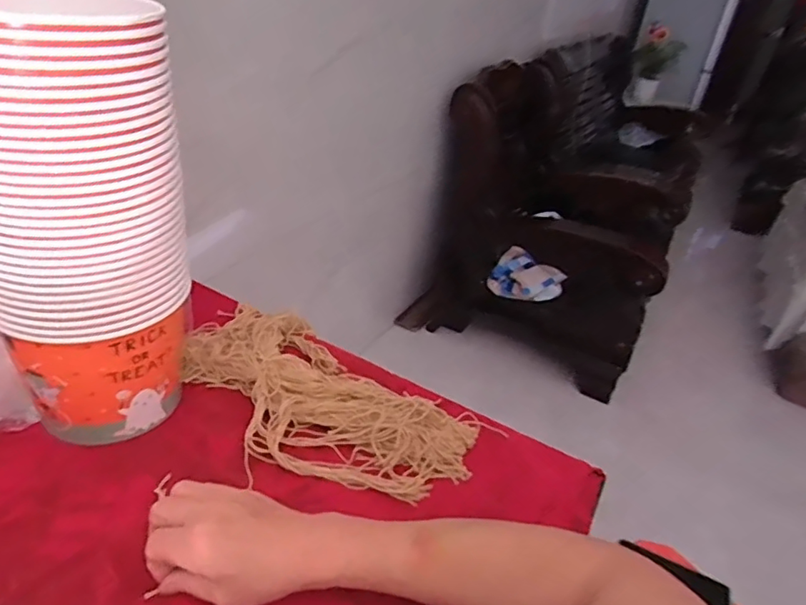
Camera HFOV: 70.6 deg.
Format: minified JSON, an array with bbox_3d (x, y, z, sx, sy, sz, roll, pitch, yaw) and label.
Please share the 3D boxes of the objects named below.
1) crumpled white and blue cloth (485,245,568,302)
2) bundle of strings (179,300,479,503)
[{"bbox_3d":[0.412,-0.086,1.932,0.251,0.137,0.109,29,38,30],"label":"crumpled white and blue cloth"},{"bbox_3d":[-0.094,0.090,0.598,0.340,0.031,0.175,27,37,27],"label":"bundle of strings"}]

